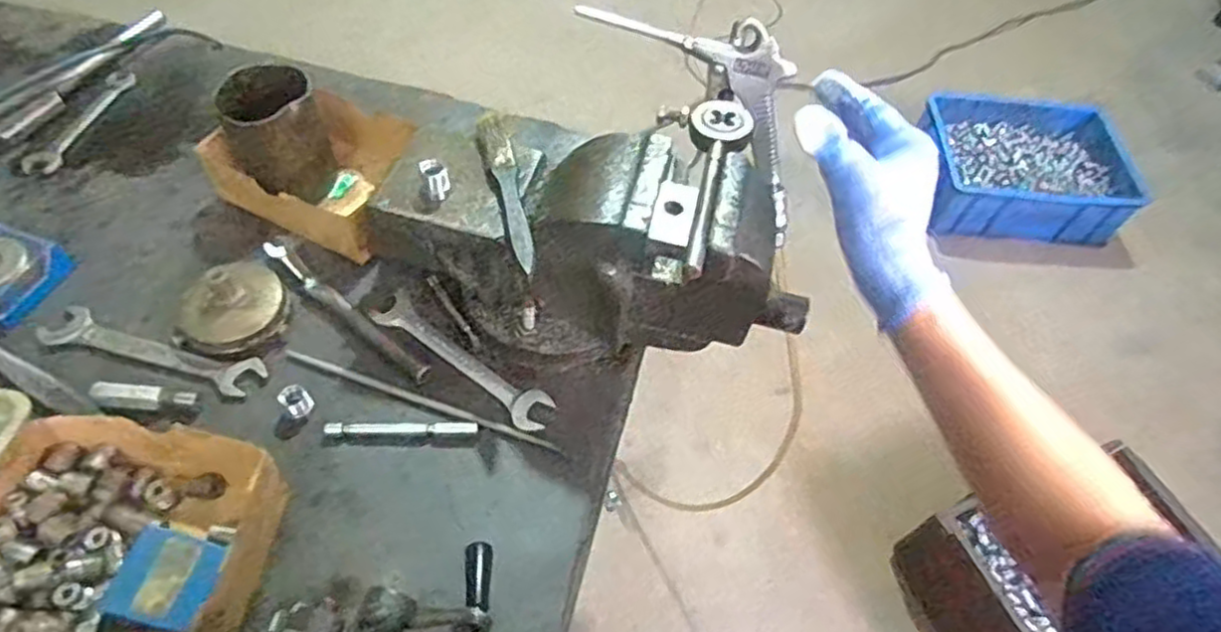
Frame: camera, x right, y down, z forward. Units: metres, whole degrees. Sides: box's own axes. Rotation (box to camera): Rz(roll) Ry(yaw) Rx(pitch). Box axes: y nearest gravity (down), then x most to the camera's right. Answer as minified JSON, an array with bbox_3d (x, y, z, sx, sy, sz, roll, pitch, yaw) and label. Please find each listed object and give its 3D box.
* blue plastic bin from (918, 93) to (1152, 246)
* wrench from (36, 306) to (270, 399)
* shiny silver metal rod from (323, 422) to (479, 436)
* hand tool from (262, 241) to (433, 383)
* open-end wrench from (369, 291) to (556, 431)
[{"bbox_3d":[0.919,-0.338,1.595,0.448,0.151,0.345,11,54,2],"label":"blue plastic bin"},{"bbox_3d":[-0.345,0.026,0.533,0.171,0.005,0.034,16,54,6],"label":"wrench"},{"bbox_3d":[-0.151,0.082,0.512,0.108,0.006,0.009,2,54,-4],"label":"shiny silver metal rod"},{"bbox_3d":[-0.211,-0.005,0.560,0.177,0.018,0.017,33,58,17],"label":"hand tool"},{"bbox_3d":[-0.116,0.035,0.552,0.166,0.007,0.034,31,57,16],"label":"open-end wrench"}]

